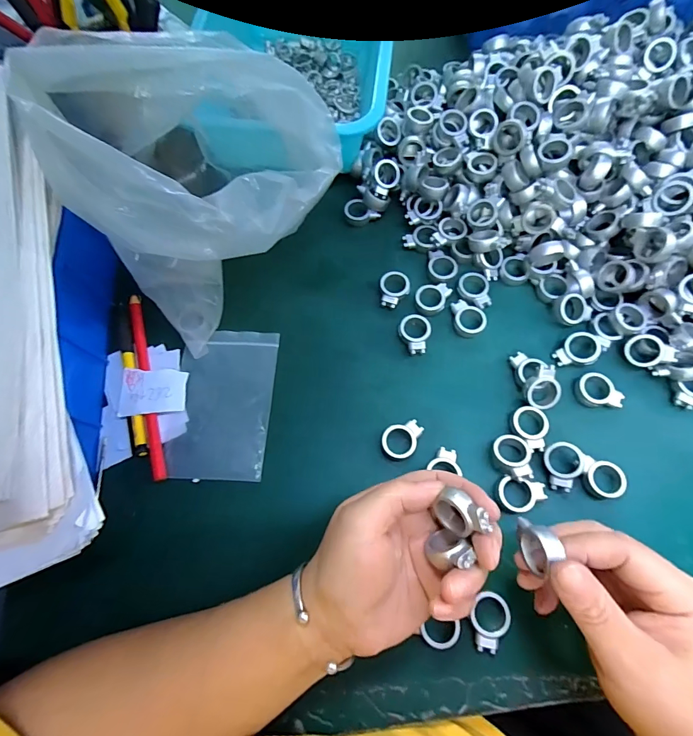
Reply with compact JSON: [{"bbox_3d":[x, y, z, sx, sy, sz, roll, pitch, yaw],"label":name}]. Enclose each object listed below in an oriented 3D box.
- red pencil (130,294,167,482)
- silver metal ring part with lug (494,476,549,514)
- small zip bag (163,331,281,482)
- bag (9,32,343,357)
[{"bbox_3d":[-0.167,0.010,0.320,0.010,0.005,0.167,-18,69,-4],"label":"red pencil"},{"bbox_3d":[0.127,0.093,0.278,0.038,0.013,0.025,8,70,6],"label":"silver metal ring part with lug"},{"bbox_3d":[-0.100,0.027,0.316,0.076,0.004,0.123,3,68,1],"label":"small zip bag"},{"bbox_3d":[-0.097,-0.128,0.277,0.130,0.174,0.177,35,75,14],"label":"bag"}]

